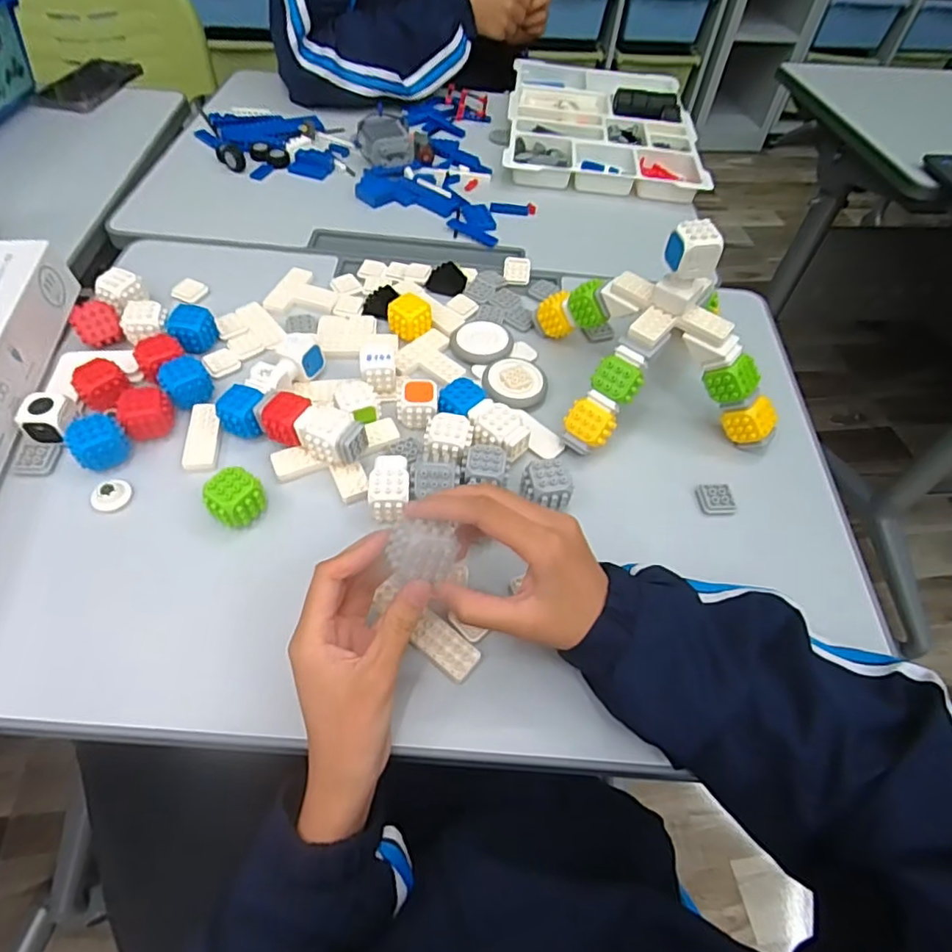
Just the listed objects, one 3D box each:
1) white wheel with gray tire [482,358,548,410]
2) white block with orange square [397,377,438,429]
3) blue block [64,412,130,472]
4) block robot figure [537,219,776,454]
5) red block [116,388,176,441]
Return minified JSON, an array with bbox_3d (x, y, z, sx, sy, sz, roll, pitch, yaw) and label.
[{"bbox_3d":[0.036,-0.083,0.528,0.057,0.015,0.053,2,53,-3],"label":"white wheel with gray tire"},{"bbox_3d":[-0.049,-0.062,0.491,0.033,0.027,0.029,3,53,-2],"label":"white block with orange square"},{"bbox_3d":[-0.291,-0.027,0.449,0.037,0.035,0.028,-37,64,-27],"label":"blue block"},{"bbox_3d":[0.158,-0.129,0.483,0.168,0.151,0.159,-2,54,-6],"label":"block robot figure"},{"bbox_3d":[-0.264,-0.050,0.467,0.037,0.030,0.029,-17,57,-17],"label":"red block"}]

